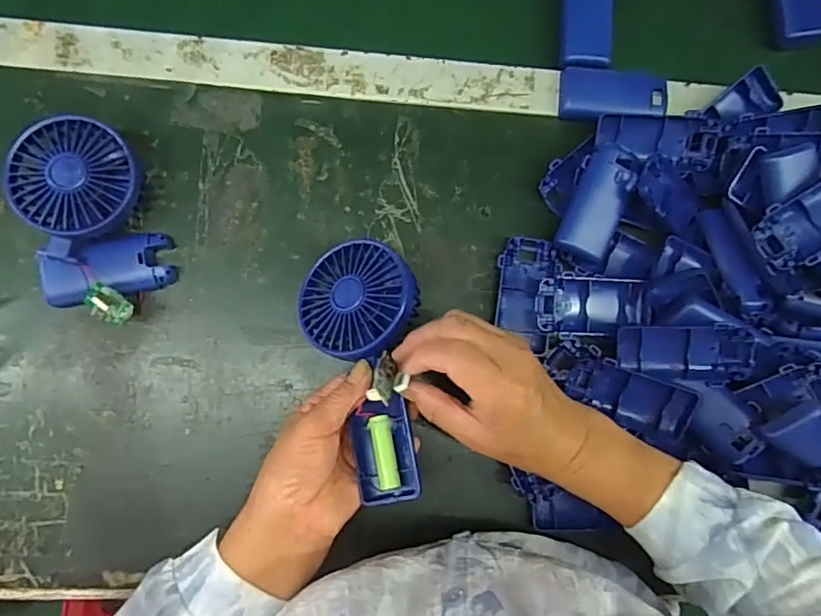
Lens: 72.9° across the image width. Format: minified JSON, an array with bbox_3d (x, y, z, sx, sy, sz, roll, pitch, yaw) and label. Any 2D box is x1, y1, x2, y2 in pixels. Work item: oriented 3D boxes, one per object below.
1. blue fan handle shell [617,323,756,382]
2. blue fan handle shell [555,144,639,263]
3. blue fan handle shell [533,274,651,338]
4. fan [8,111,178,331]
[{"bbox_3d":[0.210,0.035,0.427,0.094,0.028,0.041,2,85,18],"label":"blue fan handle shell"},{"bbox_3d":[0.150,-0.085,0.441,0.040,0.028,0.088,21,84,-5],"label":"blue fan handle shell"},{"bbox_3d":[0.146,-0.002,0.445,0.089,0.019,0.046,-1,86,-7],"label":"blue fan handle shell"},{"bbox_3d":[-0.236,-0.063,0.415,0.089,0.041,0.145,-10,87,-7],"label":"fan"}]

